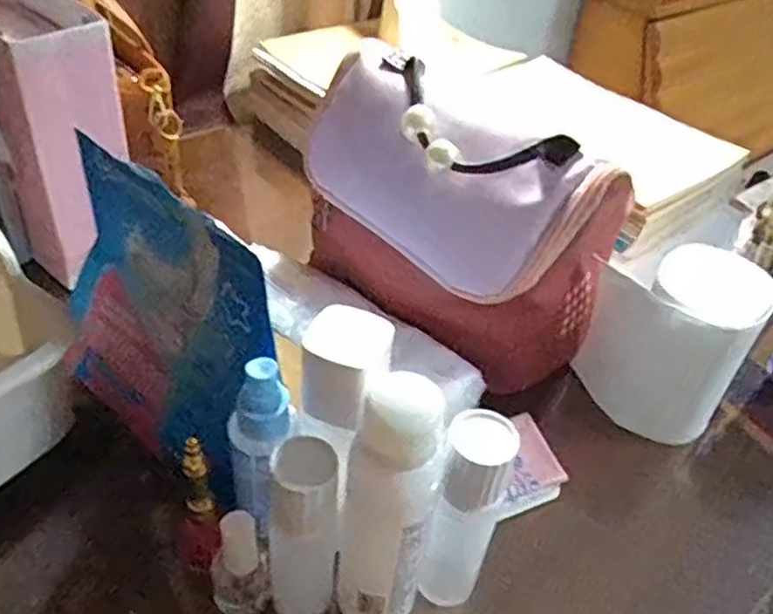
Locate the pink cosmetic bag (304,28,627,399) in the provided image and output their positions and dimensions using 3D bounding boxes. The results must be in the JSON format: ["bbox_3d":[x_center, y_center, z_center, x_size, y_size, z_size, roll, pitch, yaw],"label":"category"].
[{"bbox_3d":[0.041,-0.069,0.527,0.242,0.179,0.115,31,47,25],"label":"pink cosmetic bag"}]

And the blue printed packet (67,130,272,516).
[{"bbox_3d":[-0.143,0.009,0.422,0.057,0.166,0.183,-29,53,-33],"label":"blue printed packet"}]

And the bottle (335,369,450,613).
[{"bbox_3d":[0.003,0.099,0.352,0.044,0.154,0.046,10,42,4],"label":"bottle"}]

